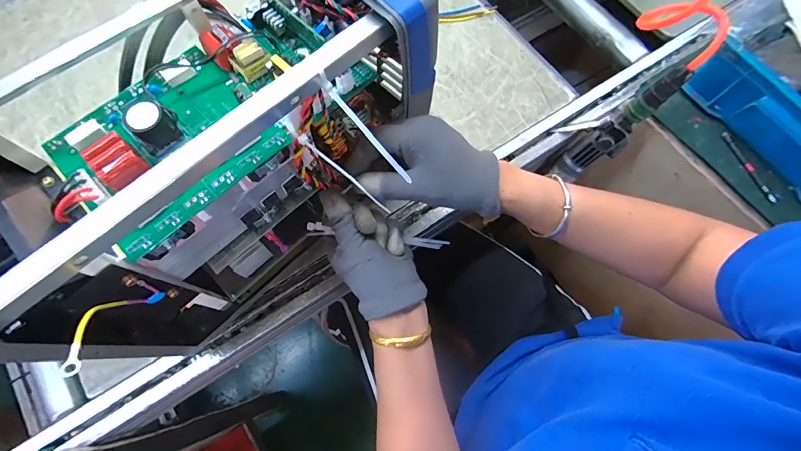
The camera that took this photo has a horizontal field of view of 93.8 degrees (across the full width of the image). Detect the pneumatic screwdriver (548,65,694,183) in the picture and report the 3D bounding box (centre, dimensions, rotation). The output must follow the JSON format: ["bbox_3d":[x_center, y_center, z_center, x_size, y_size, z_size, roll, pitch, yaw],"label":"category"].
[{"bbox_3d":[0.279,-0.123,0.484,0.038,0.190,0.037,-17,69,-32],"label":"pneumatic screwdriver"}]

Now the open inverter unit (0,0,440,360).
[{"bbox_3d":[-0.143,-0.057,0.341,0.356,0.236,0.156,-41,75,-13],"label":"open inverter unit"}]

